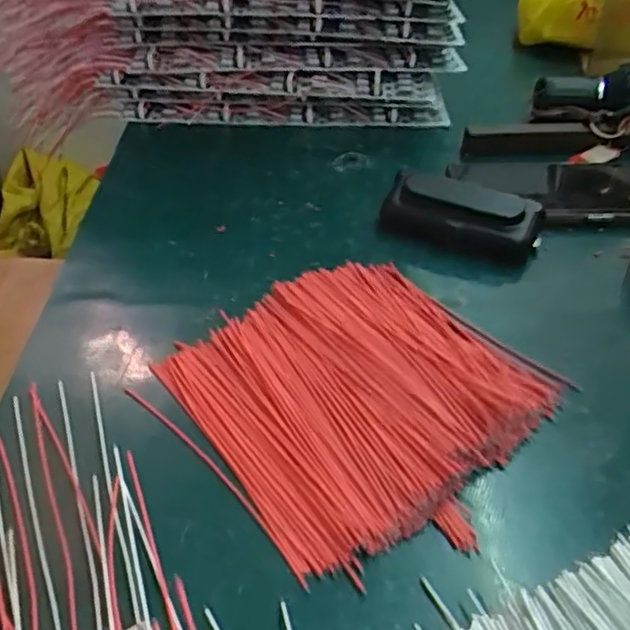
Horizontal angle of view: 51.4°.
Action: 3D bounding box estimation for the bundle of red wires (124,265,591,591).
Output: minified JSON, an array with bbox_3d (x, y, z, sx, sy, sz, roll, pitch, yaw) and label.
[{"bbox_3d":[0.023,0.034,0.338,0.171,0.023,0.163,-31,51,-32],"label":"bundle of red wires"}]

